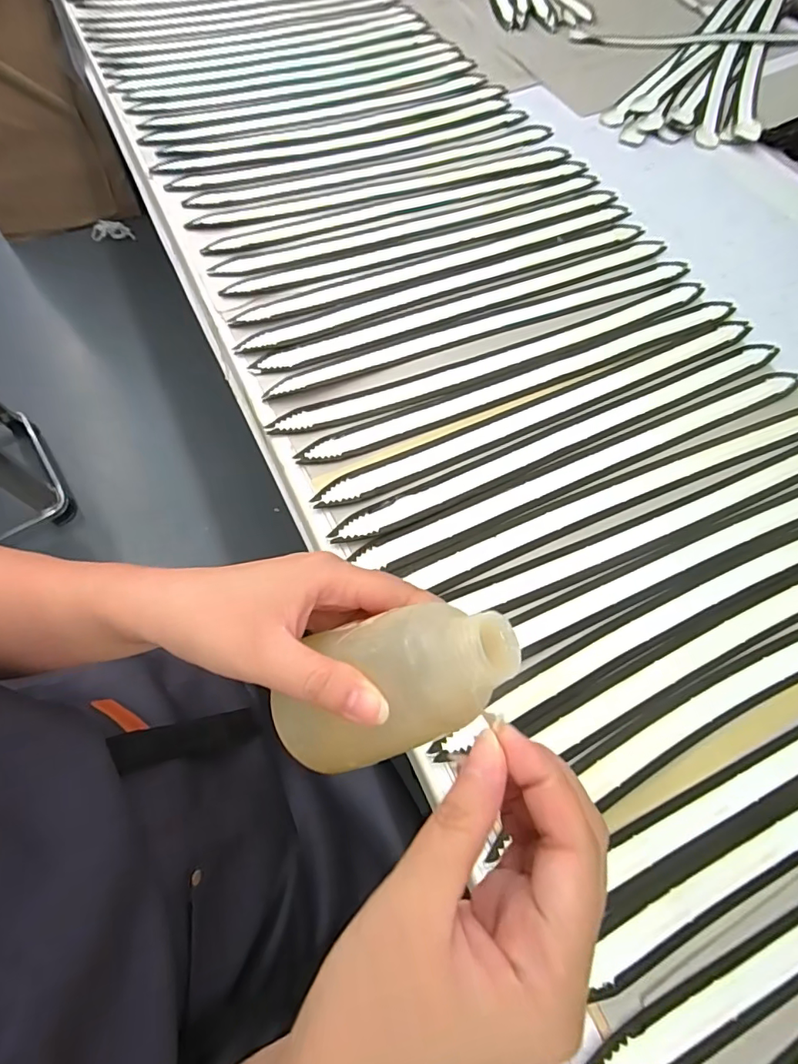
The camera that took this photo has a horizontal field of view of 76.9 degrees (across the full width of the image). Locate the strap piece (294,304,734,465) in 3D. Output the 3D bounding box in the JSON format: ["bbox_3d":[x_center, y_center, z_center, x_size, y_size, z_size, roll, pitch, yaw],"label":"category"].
[{"bbox_3d":[0.146,-0.177,0.561,0.531,0.018,0.046,-22,68,-10],"label":"strap piece"}]

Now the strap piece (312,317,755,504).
[{"bbox_3d":[0.162,-0.137,0.542,0.535,0.018,0.039,-24,69,-11],"label":"strap piece"}]

